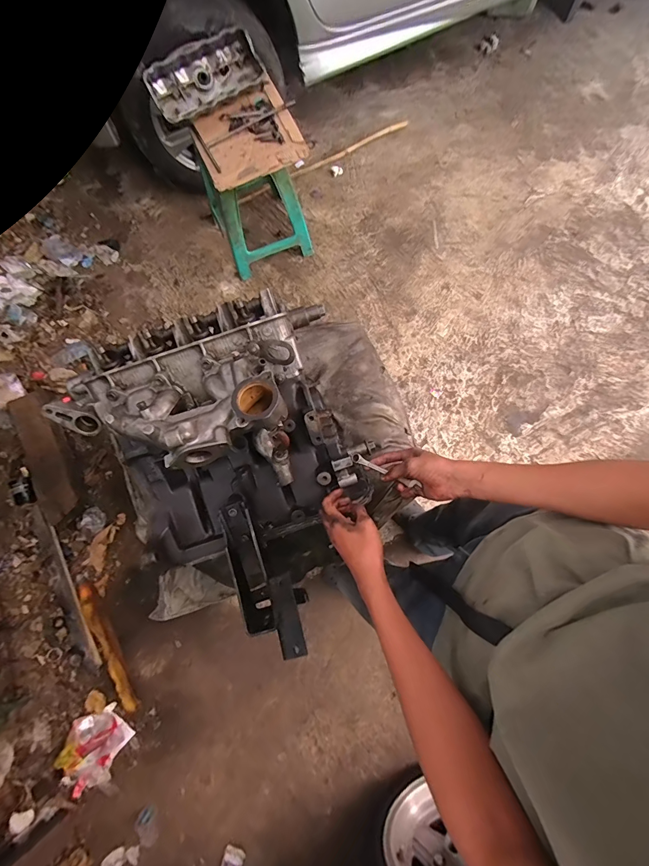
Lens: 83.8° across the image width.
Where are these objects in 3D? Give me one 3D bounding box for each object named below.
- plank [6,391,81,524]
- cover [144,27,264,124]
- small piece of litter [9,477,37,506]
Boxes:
[{"bbox_3d":[-0.950,0.081,1.244,0.125,0.075,0.441,-20,93,-22],"label":"plank"},{"bbox_3d":[-0.339,-1.009,1.033,0.321,0.092,0.143,-34,80,-2],"label":"cover"},{"bbox_3d":[-1.013,0.193,1.208,0.082,0.039,0.096,-17,80,1],"label":"small piece of litter"}]

